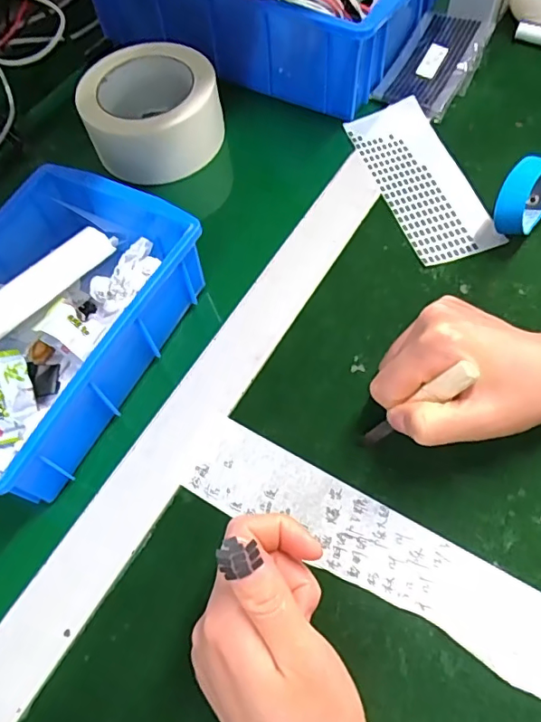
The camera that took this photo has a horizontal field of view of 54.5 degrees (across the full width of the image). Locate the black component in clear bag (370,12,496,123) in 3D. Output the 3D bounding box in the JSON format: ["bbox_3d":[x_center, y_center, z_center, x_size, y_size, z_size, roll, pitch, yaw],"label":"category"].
[{"bbox_3d":[0.144,-0.263,0.460,0.066,0.020,0.109,28,68,16],"label":"black component in clear bag"}]

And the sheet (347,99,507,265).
[{"bbox_3d":[0.116,-0.146,0.414,0.063,0.009,0.161,-17,63,-5],"label":"sheet"}]

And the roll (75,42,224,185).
[{"bbox_3d":[-0.096,-0.209,0.437,0.107,0.059,0.107,-1,63,3],"label":"roll"}]

